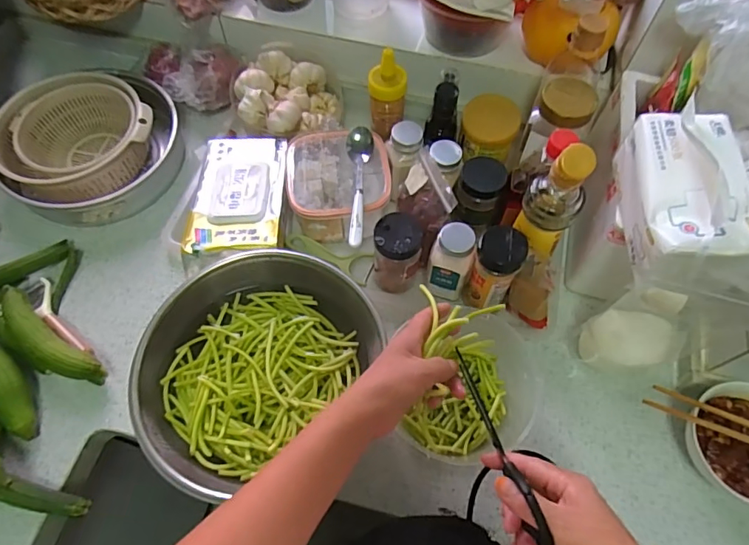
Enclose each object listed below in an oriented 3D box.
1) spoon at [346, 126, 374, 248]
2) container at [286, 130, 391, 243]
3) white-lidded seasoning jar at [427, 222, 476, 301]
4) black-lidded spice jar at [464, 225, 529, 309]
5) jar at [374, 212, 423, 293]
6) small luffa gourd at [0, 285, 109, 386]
[{"bbox_3d":[-0.021,-0.108,0.625,0.033,0.030,0.175,2,63,0],"label":"spoon"},{"bbox_3d":[-0.049,-0.122,0.691,0.136,0.092,0.138,-6,63,-4],"label":"container"},{"bbox_3d":[0.095,-0.011,0.617,0.052,0.108,0.052,15,65,7],"label":"white-lidded seasoning jar"},{"bbox_3d":[0.142,-0.003,0.586,0.054,0.125,0.049,25,66,11],"label":"black-lidded spice jar"},{"bbox_3d":[0.029,-0.022,0.631,0.056,0.110,0.056,0,64,0],"label":"jar"},{"bbox_3d":[-0.415,0.079,0.601,0.191,0.063,0.052,34,67,15],"label":"small luffa gourd"}]

